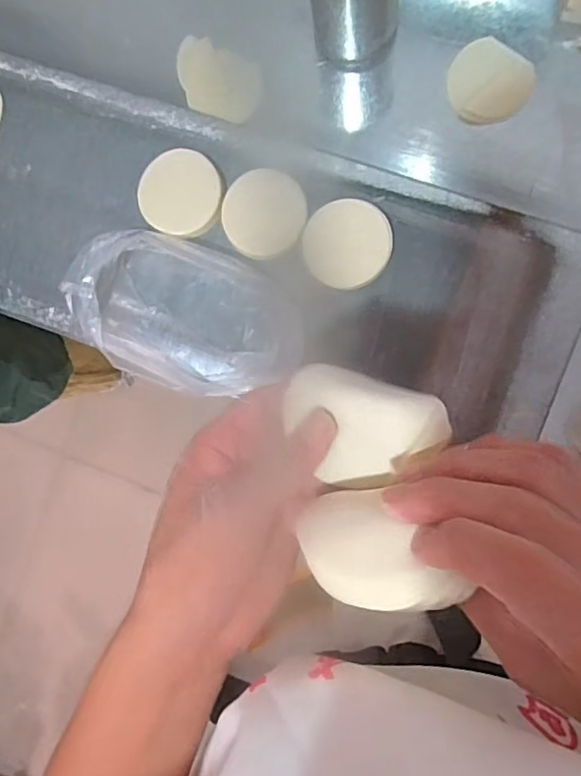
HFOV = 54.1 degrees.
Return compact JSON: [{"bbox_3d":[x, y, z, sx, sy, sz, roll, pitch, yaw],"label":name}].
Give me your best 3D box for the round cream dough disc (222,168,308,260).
[{"bbox_3d":[-0.026,-0.177,0.589,0.083,0.022,0.087,-5,90,7],"label":"round cream dough disc"}]

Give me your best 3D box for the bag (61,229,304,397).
[{"bbox_3d":[-0.104,-0.073,0.579,0.226,0.059,0.138,17,93,7],"label":"bag"}]

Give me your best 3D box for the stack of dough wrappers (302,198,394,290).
[{"bbox_3d":[0.057,-0.143,0.570,0.087,0.015,0.082,8,92,7],"label":"stack of dough wrappers"}]

